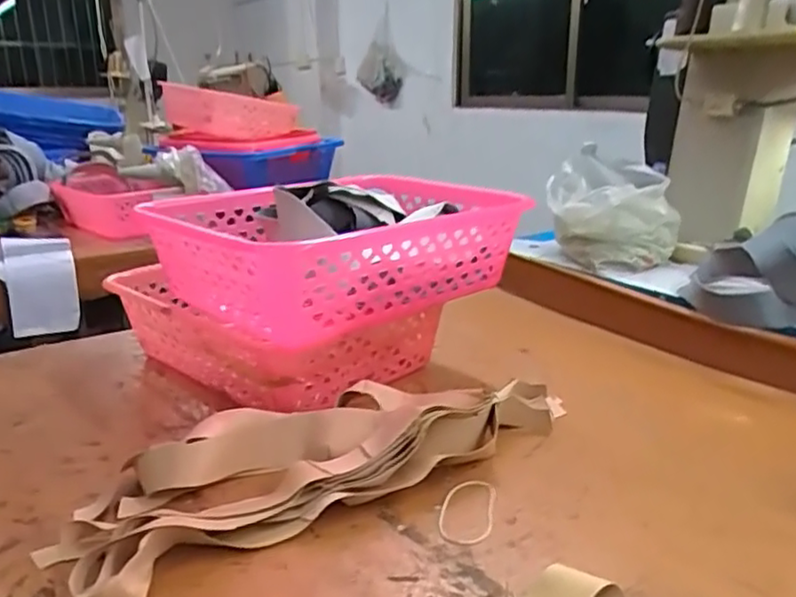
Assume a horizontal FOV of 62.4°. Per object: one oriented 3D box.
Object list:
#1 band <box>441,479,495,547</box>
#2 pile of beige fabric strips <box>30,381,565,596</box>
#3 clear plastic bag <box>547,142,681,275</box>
[{"bbox_3d":[0.064,0.193,0.605,0.047,0.004,0.100,3,18,11],"label":"band"},{"bbox_3d":[-0.064,0.149,0.665,0.527,0.060,0.170,-12,21,-31],"label":"pile of beige fabric strips"},{"bbox_3d":[0.367,-0.155,1.166,0.215,0.194,0.130,16,24,42],"label":"clear plastic bag"}]

